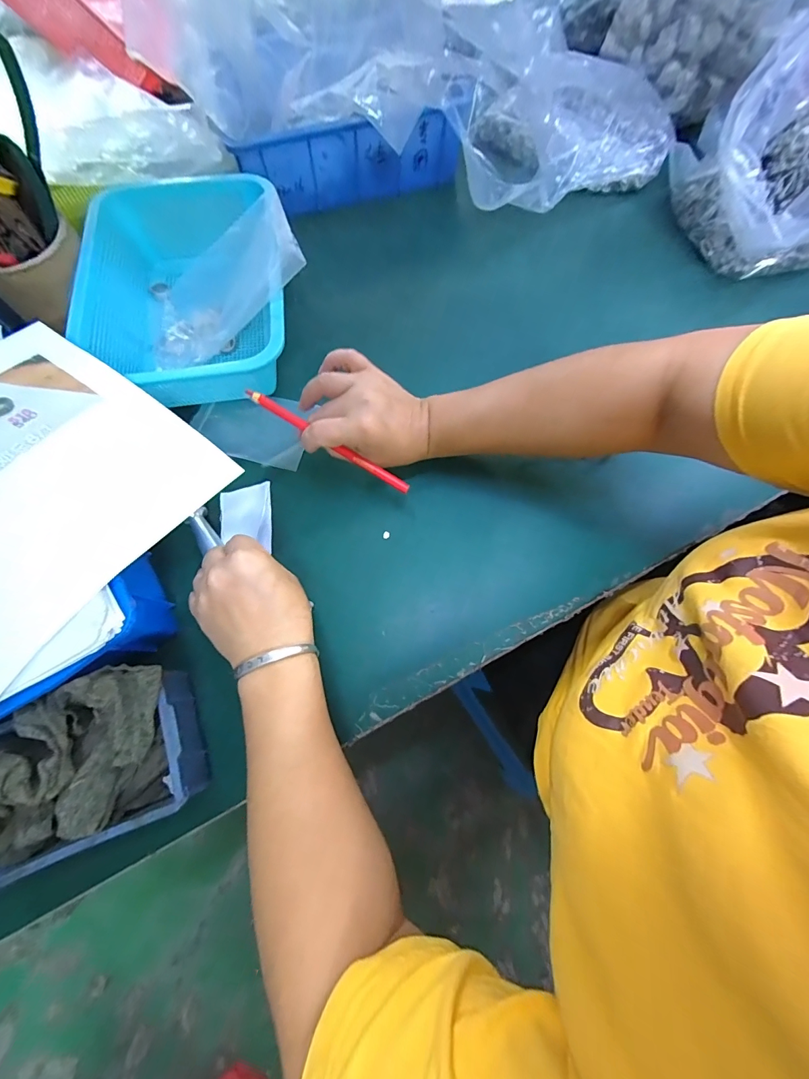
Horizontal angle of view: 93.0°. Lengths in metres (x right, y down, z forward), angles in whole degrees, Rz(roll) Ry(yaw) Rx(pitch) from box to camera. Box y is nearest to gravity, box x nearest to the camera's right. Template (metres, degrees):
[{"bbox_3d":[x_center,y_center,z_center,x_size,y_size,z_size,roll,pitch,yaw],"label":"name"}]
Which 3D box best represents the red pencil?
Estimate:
[{"bbox_3d":[-0.067,-0.088,0.345,0.163,0.006,0.009,32,75,-2],"label":"red pencil"}]

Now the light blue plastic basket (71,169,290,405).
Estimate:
[{"bbox_3d":[-0.215,-0.265,0.404,0.204,0.066,0.273,-5,72,0],"label":"light blue plastic basket"}]

